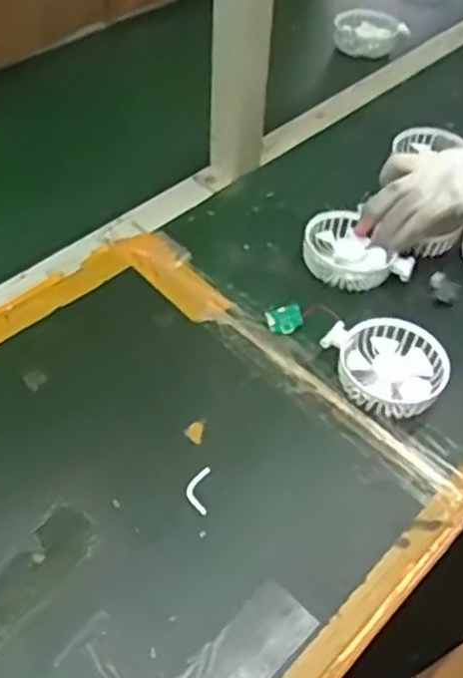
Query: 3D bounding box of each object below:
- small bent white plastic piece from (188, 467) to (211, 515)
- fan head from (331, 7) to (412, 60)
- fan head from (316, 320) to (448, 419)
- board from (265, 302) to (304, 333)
[{"bbox_3d":[-0.025,0.113,0.546,0.015,0.004,0.038,5,50,-1],"label":"small bent white plastic piece"},{"bbox_3d":[0.191,-0.425,1.008,0.091,0.034,0.075,29,53,20],"label":"fan head"},{"bbox_3d":[0.132,0.022,0.617,0.101,0.033,0.079,37,56,24],"label":"fan head"},{"bbox_3d":[0.048,-0.017,0.651,0.031,0.004,0.025,-18,76,4],"label":"board"}]

